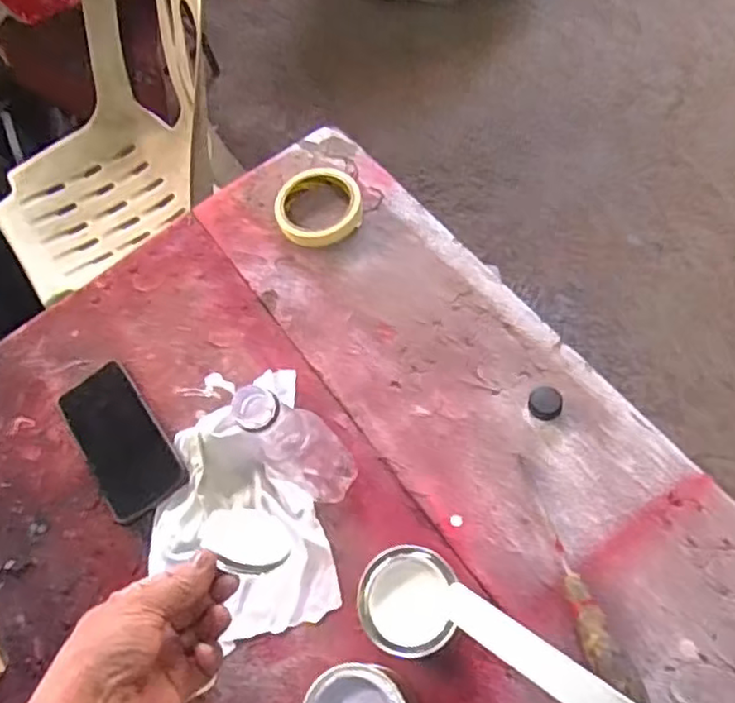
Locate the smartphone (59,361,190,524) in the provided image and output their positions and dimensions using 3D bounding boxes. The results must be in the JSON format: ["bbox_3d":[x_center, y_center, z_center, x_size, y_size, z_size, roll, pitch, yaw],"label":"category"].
[{"bbox_3d":[-0.246,0.088,0.655,0.080,0.009,0.162,-43,65,2],"label":"smartphone"}]

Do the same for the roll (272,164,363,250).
[{"bbox_3d":[-0.058,-0.164,0.734,0.093,0.020,0.108,-34,63,-7],"label":"roll"}]

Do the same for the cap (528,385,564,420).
[{"bbox_3d":[0.161,0.046,0.597,0.031,0.016,0.028,37,76,24],"label":"cap"}]

